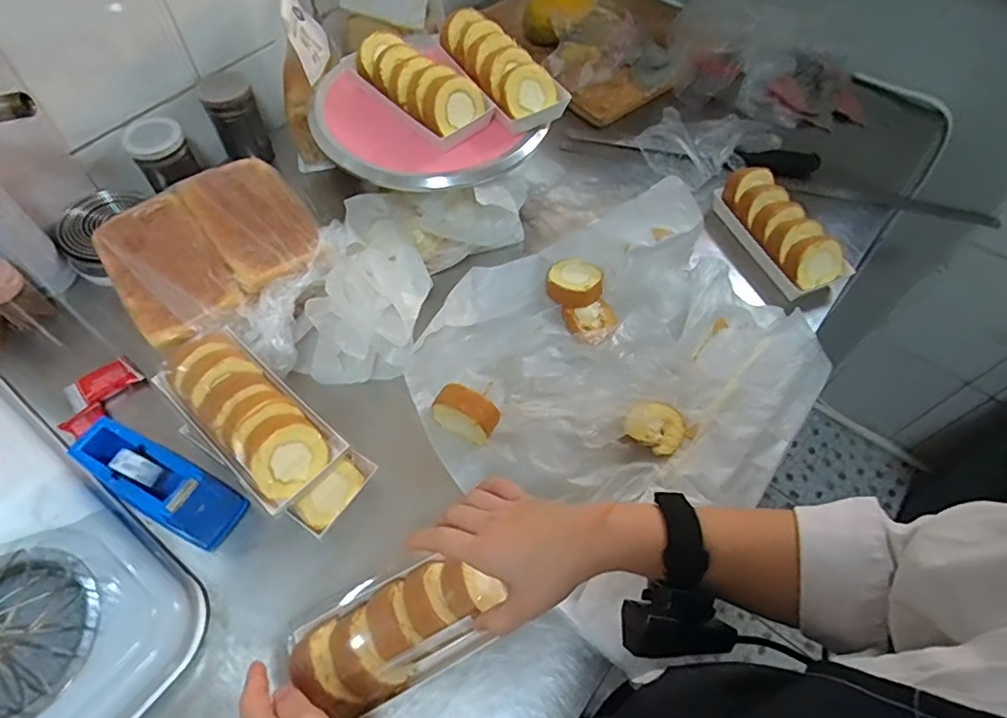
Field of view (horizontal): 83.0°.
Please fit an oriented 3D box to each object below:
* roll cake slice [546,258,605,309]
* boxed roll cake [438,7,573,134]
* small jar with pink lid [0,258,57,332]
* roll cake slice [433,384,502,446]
[{"bbox_3d":[0.088,-0.094,0.696,0.067,0.033,0.064,1,58,-1],"label":"roll cake slice"},{"bbox_3d":[-0.003,-0.357,0.694,0.087,0.055,0.181,-26,62,-16],"label":"boxed roll cake"},{"bbox_3d":[-0.562,-0.071,0.648,0.042,0.082,0.051,31,62,17],"label":"small jar with pink lid"},{"bbox_3d":[-0.040,0.055,0.595,0.073,0.056,0.028,25,61,14],"label":"roll cake slice"}]

